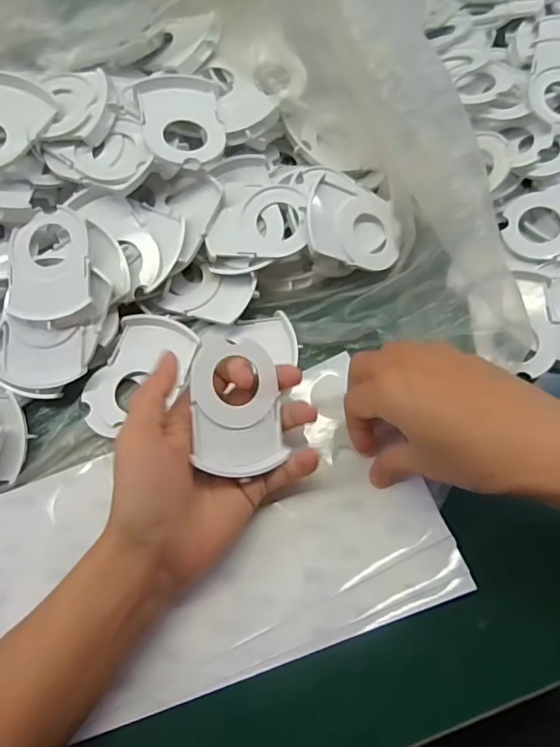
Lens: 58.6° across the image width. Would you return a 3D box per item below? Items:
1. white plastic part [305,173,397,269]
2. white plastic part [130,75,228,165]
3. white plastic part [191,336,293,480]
[{"bbox_3d":[0.050,-0.105,0.354,0.075,0.014,0.060,6,81,-26],"label":"white plastic part"},{"bbox_3d":[-0.068,-0.178,0.344,0.053,0.013,0.074,-11,68,-4],"label":"white plastic part"},{"bbox_3d":[-0.025,0.019,0.288,0.053,0.005,0.076,-4,86,-32],"label":"white plastic part"}]

